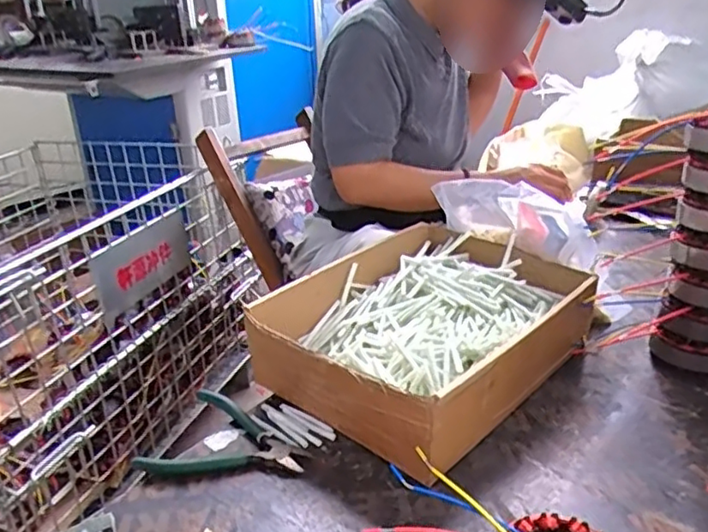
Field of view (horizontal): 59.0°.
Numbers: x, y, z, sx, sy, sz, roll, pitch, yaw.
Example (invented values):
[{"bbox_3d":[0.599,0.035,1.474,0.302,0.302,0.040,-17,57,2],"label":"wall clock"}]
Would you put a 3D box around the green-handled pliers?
[{"bbox_3d":[-0.119,0.155,0.585,0.142,0.023,0.093,-2,25,3],"label":"green-handled pliers"}]

